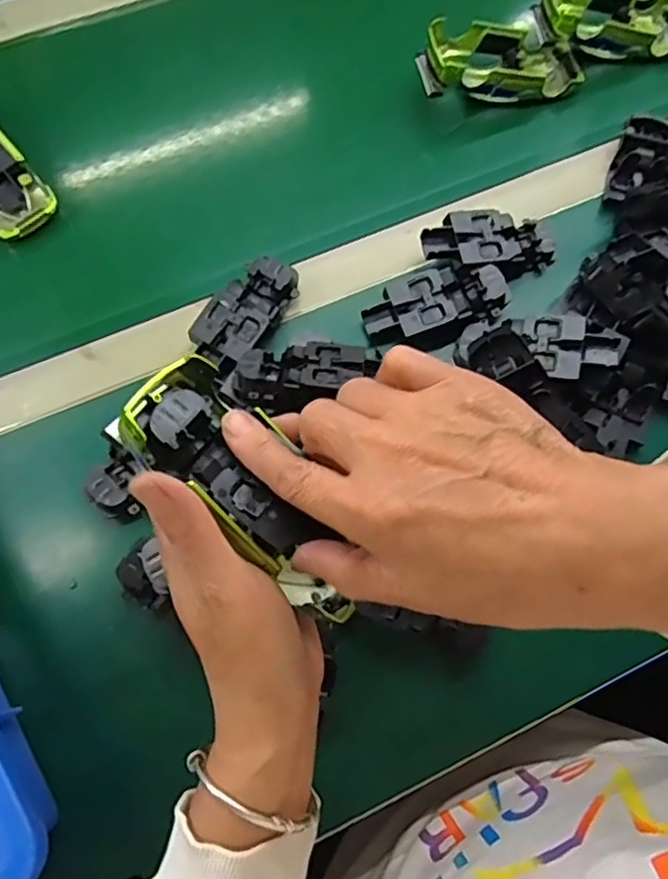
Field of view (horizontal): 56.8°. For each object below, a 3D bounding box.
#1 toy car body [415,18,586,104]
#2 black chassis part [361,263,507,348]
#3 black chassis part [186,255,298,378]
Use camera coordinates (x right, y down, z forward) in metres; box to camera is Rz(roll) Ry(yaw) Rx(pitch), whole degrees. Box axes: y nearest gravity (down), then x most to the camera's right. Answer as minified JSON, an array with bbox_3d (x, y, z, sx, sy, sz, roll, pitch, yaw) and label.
[{"bbox_3d":[0.135,-0.307,0.503,0.133,0.046,0.065,-9,71,-5],"label":"toy car body"},{"bbox_3d":[0.071,-0.093,0.428,0.095,0.021,0.055,-25,73,-10],"label":"black chassis part"},{"bbox_3d":[-0.061,-0.084,0.425,0.044,0.025,0.088,32,72,9],"label":"black chassis part"}]

